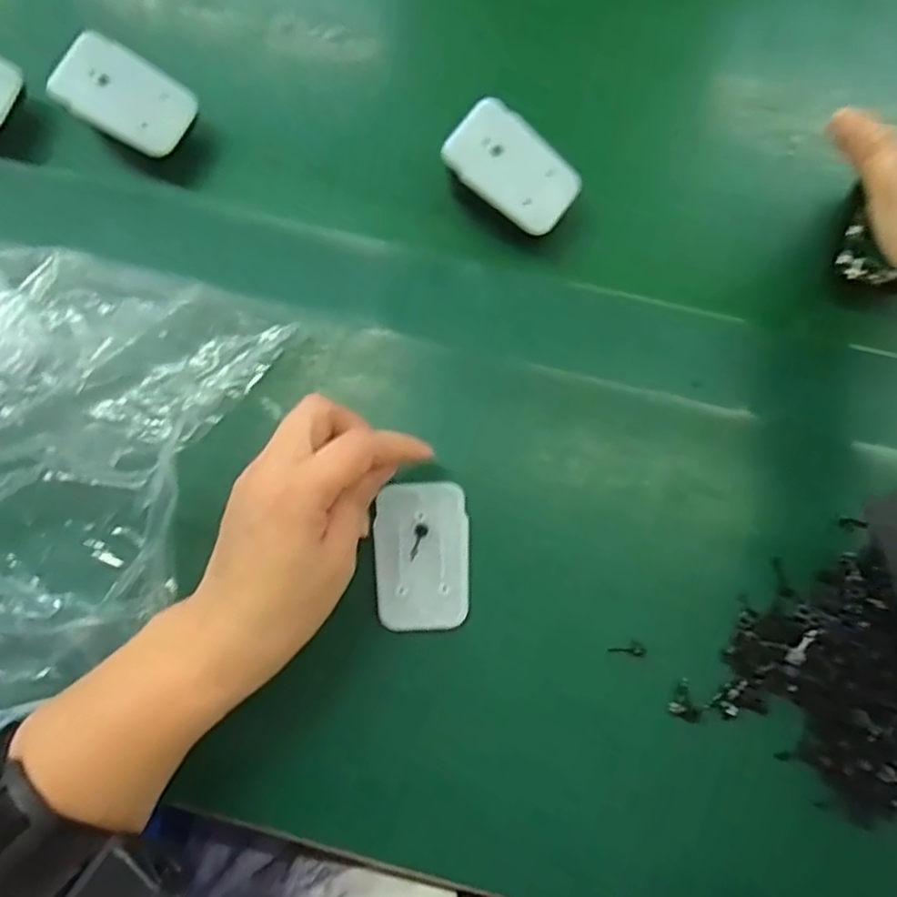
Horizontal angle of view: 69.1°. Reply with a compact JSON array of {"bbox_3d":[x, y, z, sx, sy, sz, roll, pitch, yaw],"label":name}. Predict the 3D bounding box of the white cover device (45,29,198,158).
[{"bbox_3d":[-0.176,-0.193,0.355,0.064,0.014,0.047,28,84,-18],"label":"white cover device"}]

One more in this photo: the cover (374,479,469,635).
[{"bbox_3d":[-0.013,0.052,0.319,0.044,0.006,0.070,-3,76,0],"label":"cover"}]

